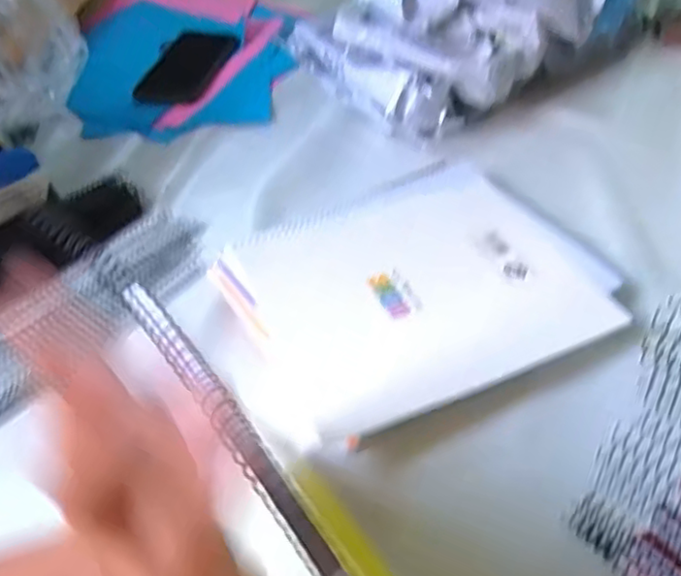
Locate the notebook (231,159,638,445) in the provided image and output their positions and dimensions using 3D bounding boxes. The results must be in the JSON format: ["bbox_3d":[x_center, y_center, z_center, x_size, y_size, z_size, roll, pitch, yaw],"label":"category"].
[{"bbox_3d":[0.052,-0.002,0.519,0.274,0.029,0.207,-21,48,-14],"label":"notebook"}]

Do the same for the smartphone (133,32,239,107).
[{"bbox_3d":[-0.192,-0.280,0.828,0.080,0.010,0.168,7,47,12],"label":"smartphone"}]

